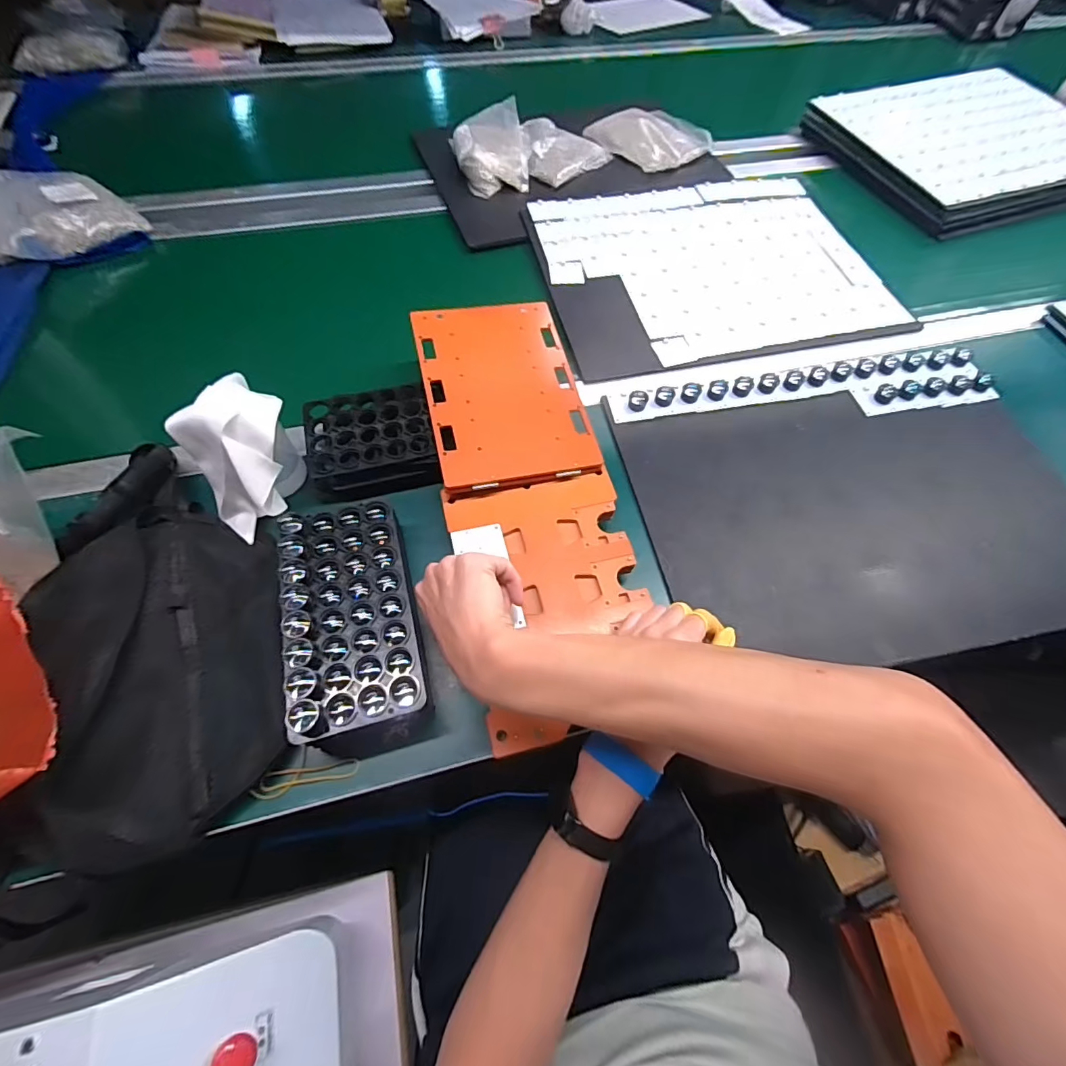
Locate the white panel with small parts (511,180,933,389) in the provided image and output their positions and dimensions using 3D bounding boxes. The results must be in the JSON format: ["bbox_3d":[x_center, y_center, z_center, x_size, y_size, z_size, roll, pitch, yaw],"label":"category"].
[{"bbox_3d":[0.254,-0.392,0.714,0.481,0.022,0.369,-12,65,-6],"label":"white panel with small parts"}]

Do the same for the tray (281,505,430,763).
[{"bbox_3d":[-0.153,0.068,0.412,0.101,0.051,0.200,-12,63,-8],"label":"tray"}]

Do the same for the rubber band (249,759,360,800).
[{"bbox_3d":[-0.181,0.194,0.390,0.080,0.006,0.020,-11,69,-10],"label":"rubber band"}]

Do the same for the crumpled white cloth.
[{"bbox_3d":[-0.268,-0.074,0.455,0.093,0.098,0.108,40,68,17],"label":"crumpled white cloth"}]

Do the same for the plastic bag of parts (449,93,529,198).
[{"bbox_3d":[-0.069,-0.628,0.794,0.115,0.048,0.167,-11,63,-8],"label":"plastic bag of parts"}]

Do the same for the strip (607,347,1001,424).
[{"bbox_3d":[0.328,-0.173,0.590,0.470,0.019,0.081,-8,65,-4],"label":"strip"}]

